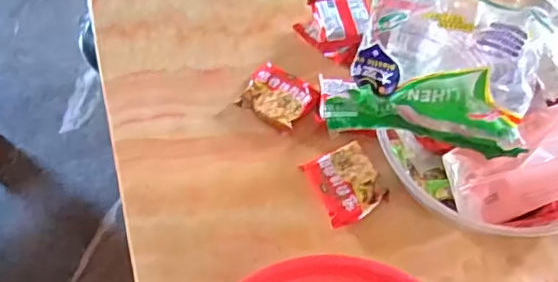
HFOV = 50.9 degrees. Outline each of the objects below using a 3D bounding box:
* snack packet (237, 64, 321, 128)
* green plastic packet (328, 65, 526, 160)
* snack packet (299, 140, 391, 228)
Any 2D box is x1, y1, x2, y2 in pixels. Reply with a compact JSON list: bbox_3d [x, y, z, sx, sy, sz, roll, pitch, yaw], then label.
[{"bbox_3d":[-0.001,-0.059,0.786,0.091,0.021,0.075,27,66,16],"label":"snack packet"},{"bbox_3d":[0.159,-0.036,0.635,0.211,0.066,0.066,11,63,8],"label":"green plastic packet"},{"bbox_3d":[0.083,0.054,0.728,0.078,0.026,0.089,-24,63,-10],"label":"snack packet"}]

